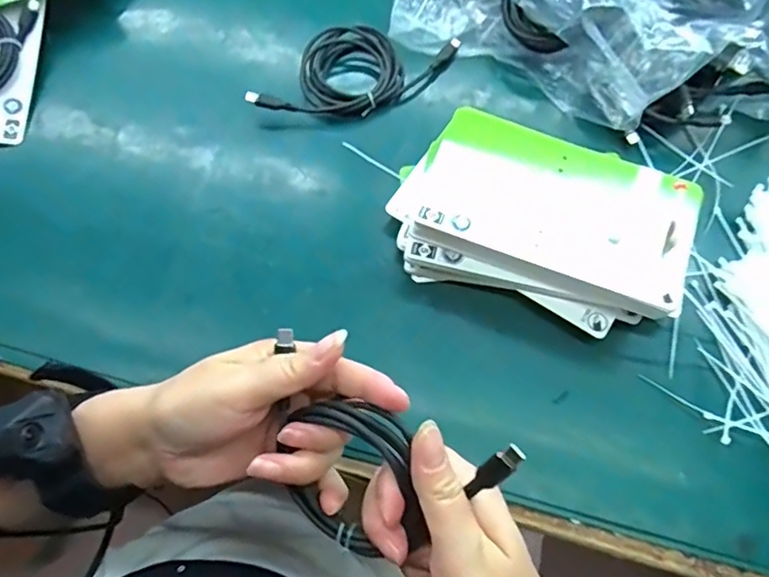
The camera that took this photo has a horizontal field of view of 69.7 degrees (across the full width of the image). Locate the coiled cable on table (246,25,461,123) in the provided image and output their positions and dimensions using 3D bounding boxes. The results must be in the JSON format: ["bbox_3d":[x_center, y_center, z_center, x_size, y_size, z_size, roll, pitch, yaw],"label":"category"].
[{"bbox_3d":[-0.024,-0.185,0.468,0.180,0.020,0.082,-29,72,-11],"label":"coiled cable on table"}]

